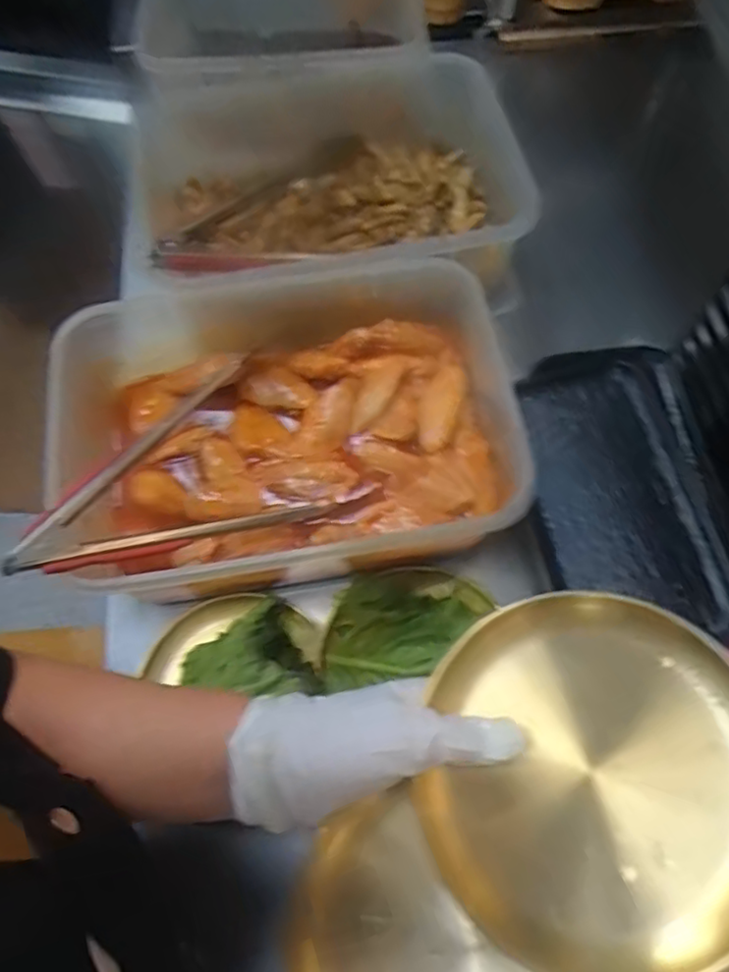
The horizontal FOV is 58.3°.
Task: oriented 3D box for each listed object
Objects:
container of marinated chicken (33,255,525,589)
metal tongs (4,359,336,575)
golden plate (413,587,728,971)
[{"bbox_3d":[-0.062,-0.050,0.543,0.349,0.108,0.257,-9,67,-3],"label":"container of marinated chicken"},{"bbox_3d":[-0.151,-0.003,0.489,0.233,0.041,0.147,-26,91,-37],"label":"metal tongs"},{"bbox_3d":[0.110,0.135,0.307,0.154,0.027,0.162,0,66,1],"label":"golden plate"}]

